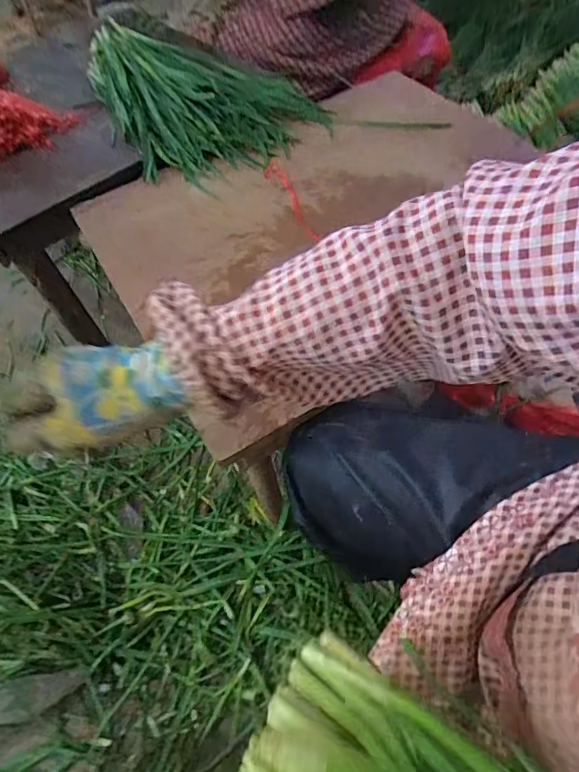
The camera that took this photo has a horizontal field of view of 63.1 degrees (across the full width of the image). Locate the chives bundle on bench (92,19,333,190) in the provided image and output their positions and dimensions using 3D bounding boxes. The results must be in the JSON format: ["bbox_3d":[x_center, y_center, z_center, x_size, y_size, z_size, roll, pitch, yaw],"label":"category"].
[{"bbox_3d":[-0.160,-0.475,0.754,0.283,0.061,0.393,-31,62,-18],"label":"chives bundle on bench"}]

